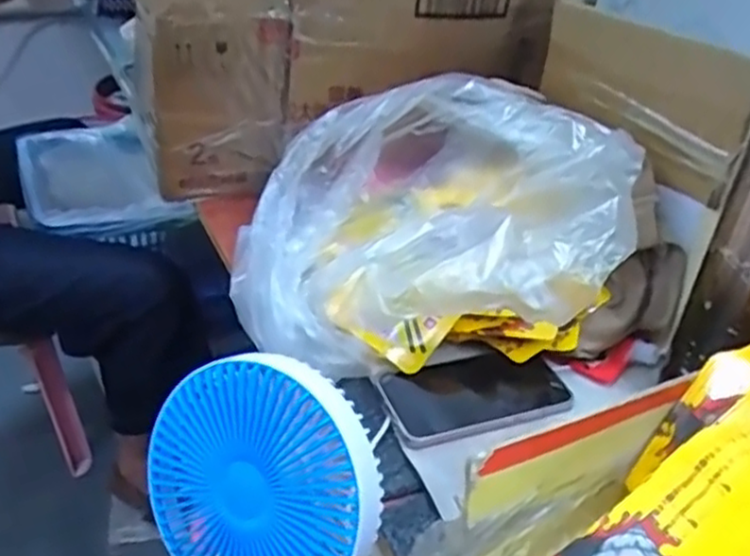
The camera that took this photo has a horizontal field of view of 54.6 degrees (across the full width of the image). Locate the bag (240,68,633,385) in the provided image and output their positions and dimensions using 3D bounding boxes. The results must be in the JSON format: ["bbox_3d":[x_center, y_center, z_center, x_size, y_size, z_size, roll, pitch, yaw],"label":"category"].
[{"bbox_3d":[0.055,-0.035,0.611,0.275,0.192,0.206,14,34,13],"label":"bag"}]

